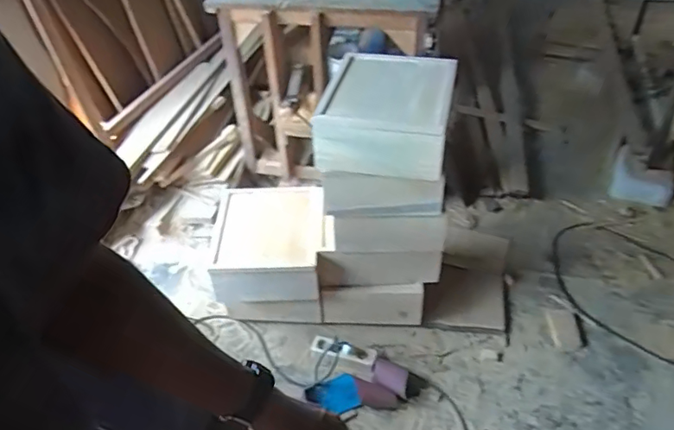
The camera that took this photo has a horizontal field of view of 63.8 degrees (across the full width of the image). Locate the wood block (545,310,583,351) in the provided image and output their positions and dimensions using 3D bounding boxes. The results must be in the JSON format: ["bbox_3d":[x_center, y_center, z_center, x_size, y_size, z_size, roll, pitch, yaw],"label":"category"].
[{"bbox_3d":[0.709,0.360,1.685,0.084,0.019,0.137,-2,44,6],"label":"wood block"}]

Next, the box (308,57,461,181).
[{"bbox_3d":[0.131,-0.265,1.392,0.307,0.168,0.345,6,41,12],"label":"box"}]

